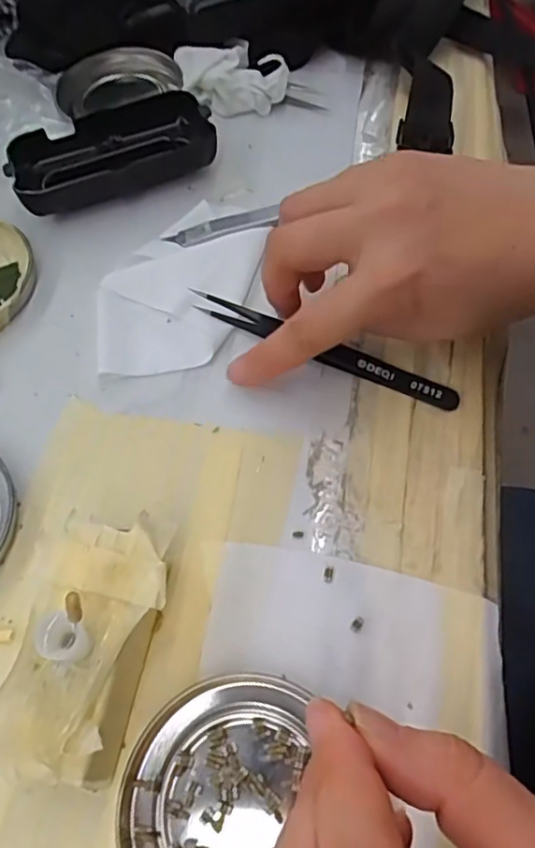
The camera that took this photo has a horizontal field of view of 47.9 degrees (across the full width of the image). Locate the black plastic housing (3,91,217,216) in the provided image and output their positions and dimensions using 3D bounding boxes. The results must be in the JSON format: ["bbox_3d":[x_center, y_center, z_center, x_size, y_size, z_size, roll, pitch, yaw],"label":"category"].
[{"bbox_3d":[-0.086,-0.149,0.335,0.108,0.024,0.058,-24,63,-9],"label":"black plastic housing"}]

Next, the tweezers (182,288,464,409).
[{"bbox_3d":[0.023,-0.036,0.279,0.133,0.008,0.013,23,66,15],"label":"tweezers"}]

